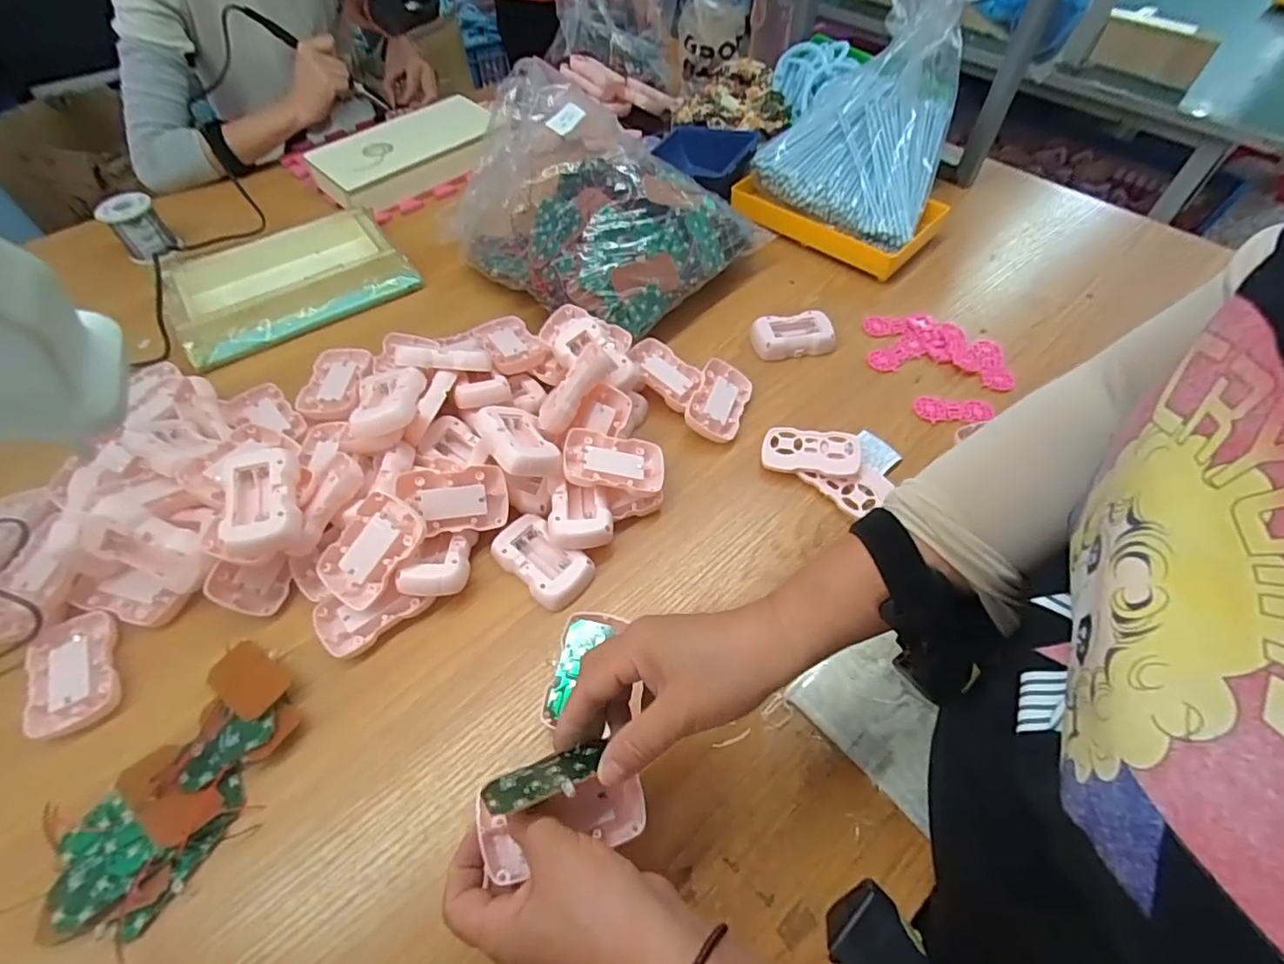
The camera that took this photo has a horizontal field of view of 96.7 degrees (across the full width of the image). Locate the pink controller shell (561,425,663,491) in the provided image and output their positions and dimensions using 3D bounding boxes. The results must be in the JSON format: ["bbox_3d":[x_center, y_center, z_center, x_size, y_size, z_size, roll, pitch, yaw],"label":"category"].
[{"bbox_3d":[-0.025,-0.017,0.518,0.091,0.015,0.056,11,53,-15],"label":"pink controller shell"}]

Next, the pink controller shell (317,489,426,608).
[{"bbox_3d":[-0.218,0.055,0.458,0.055,0.012,0.089,39,91,3],"label":"pink controller shell"}]

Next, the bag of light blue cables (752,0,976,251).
[{"bbox_3d":[0.334,-0.541,0.773,0.259,0.104,0.422,31,101,17],"label":"bag of light blue cables"}]

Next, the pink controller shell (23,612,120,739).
[{"bbox_3d":[-0.437,0.146,0.438,0.056,0.013,0.090,-23,58,-15],"label":"pink controller shell"}]

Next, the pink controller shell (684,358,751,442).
[{"bbox_3d":[0.080,-0.083,0.589,0.056,0.017,0.092,31,56,-6],"label":"pink controller shell"}]

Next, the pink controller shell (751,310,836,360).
[{"bbox_3d":[0.173,-0.168,0.657,0.086,0.025,0.050,-6,55,-4],"label":"pink controller shell"}]

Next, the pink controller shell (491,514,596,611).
[{"bbox_3d":[-0.087,0.065,0.491,0.088,0.018,0.051,36,62,23],"label":"pink controller shell"}]

